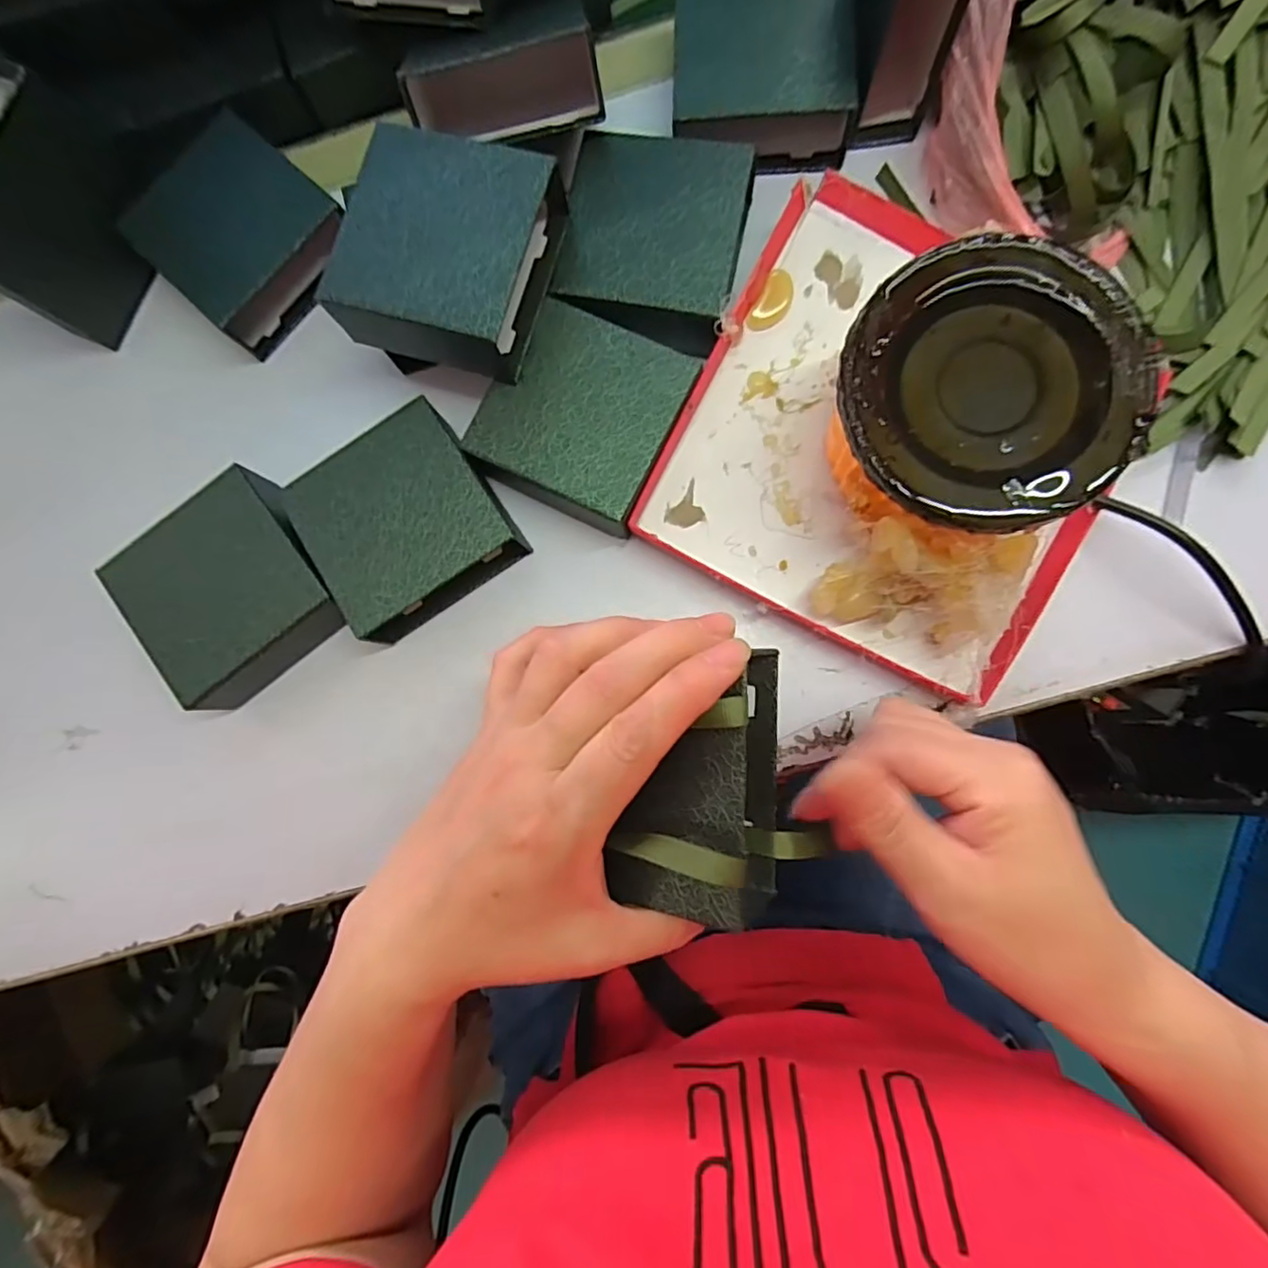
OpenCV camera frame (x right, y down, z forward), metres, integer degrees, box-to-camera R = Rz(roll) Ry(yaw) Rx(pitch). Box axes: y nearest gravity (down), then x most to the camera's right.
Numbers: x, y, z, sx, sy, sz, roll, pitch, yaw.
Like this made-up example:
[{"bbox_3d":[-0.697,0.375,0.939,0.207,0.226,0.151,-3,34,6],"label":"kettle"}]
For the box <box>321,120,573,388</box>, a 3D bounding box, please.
[{"bbox_3d":[-0.090,-0.183,0.296,0.089,0.038,0.100,13,86,6],"label":"box"}]

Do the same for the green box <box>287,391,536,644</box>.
[{"bbox_3d":[-0.120,-0.056,0.320,0.098,0.036,0.095,-34,83,1],"label":"green box"}]

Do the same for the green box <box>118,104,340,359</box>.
[{"bbox_3d":[-0.218,-0.221,0.344,0.097,0.042,0.092,43,89,7],"label":"green box"}]

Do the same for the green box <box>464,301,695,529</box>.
[{"bbox_3d":[-0.026,-0.110,0.315,0.089,0.030,0.093,24,87,7],"label":"green box"}]

